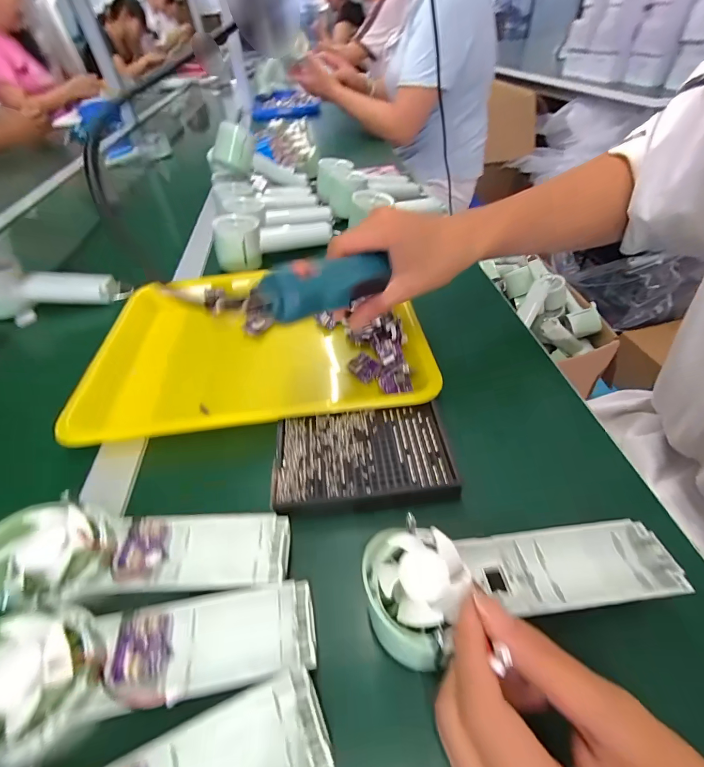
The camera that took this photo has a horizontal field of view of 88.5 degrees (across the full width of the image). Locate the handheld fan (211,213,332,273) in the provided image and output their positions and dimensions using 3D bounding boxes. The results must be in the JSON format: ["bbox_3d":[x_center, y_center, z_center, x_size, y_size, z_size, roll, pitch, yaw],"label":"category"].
[{"bbox_3d":[-0.118,-0.224,0.538,0.174,0.059,0.063,-26,48,-19],"label":"handheld fan"}]

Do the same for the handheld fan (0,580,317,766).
[{"bbox_3d":[-0.110,0.142,0.188,0.173,0.038,0.058,-9,45,-3],"label":"handheld fan"}]

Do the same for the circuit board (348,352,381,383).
[{"bbox_3d":[0.012,-0.017,0.360,0.027,0.008,0.027,32,56,32],"label":"circuit board"}]

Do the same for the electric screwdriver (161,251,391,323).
[{"bbox_3d":[-0.028,-0.064,0.239,0.167,0.027,0.035,-24,46,-37],"label":"electric screwdriver"}]

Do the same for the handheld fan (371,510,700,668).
[{"bbox_3d":[0.094,0.108,0.208,0.172,0.028,0.065,-3,44,-9],"label":"handheld fan"}]

